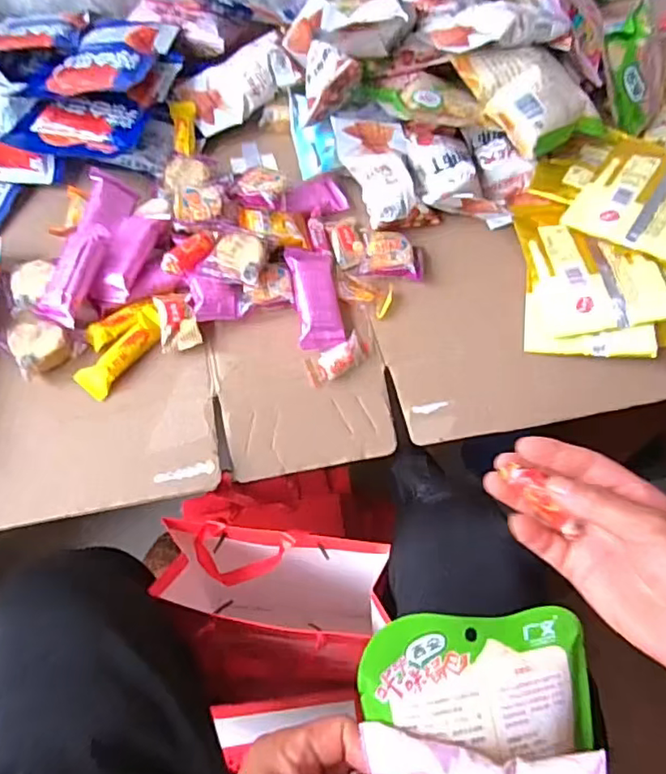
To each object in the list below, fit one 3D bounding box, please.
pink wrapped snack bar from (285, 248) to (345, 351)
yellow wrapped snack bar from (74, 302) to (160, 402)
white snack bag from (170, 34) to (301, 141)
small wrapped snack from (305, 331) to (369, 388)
[{"bbox_3d":[-0.015,-0.076,0.493,0.039,0.022,0.097,-5,59,-7],"label":"pink wrapped snack bar"},{"bbox_3d":[-0.165,-0.028,0.460,0.025,0.016,0.083,29,61,14],"label":"yellow wrapped snack bar"},{"bbox_3d":[-0.098,-0.315,0.609,0.117,0.040,0.071,-35,74,5],"label":"white snack bag"},{"bbox_3d":[0.006,-0.023,0.472,0.054,0.022,0.021,-29,65,-20],"label":"small wrapped snack"}]

